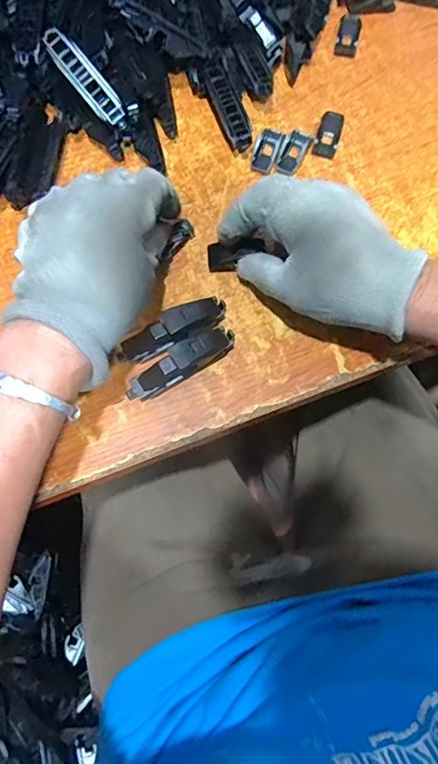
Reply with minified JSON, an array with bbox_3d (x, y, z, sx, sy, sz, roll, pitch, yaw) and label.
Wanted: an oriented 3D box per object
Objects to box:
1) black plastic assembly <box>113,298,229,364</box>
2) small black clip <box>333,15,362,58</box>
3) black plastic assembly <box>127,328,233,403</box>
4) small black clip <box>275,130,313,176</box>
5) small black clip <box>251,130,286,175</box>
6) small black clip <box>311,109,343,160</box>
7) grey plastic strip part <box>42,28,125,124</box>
[{"bbox_3d":[-0.032,-0.037,0.347,0.081,0.022,0.022,-23,77,-7],"label":"black plastic assembly"},{"bbox_3d":[0.112,-0.302,0.432,0.019,0.004,0.043,13,76,2],"label":"small black clip"},{"bbox_3d":[-0.025,-0.013,0.340,0.082,0.023,0.019,-31,78,-8],"label":"black plastic assembly"},{"bbox_3d":[0.059,-0.182,0.394,0.018,0.005,0.042,27,77,6],"label":"small black clip"},{"bbox_3d":[0.038,-0.182,0.394,0.019,0.007,0.036,20,76,4],"label":"small black clip"},{"bbox_3d":[0.089,-0.202,0.403,0.018,0.007,0.045,15,76,3],"label":"small black clip"},{"bbox_3d":[-0.097,-0.221,0.361,0.020,0.004,0.072,-40,102,6],"label":"grey plastic strip part"}]

